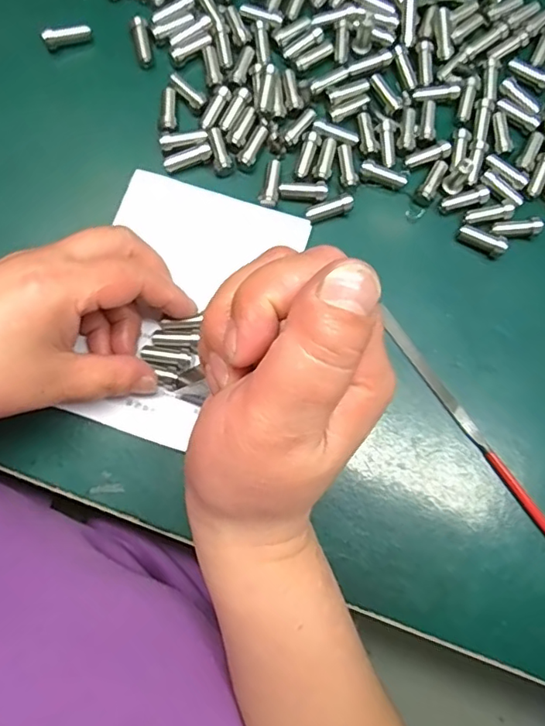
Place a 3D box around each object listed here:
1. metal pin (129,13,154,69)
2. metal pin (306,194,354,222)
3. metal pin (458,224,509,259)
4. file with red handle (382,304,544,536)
[{"bbox_3d":[-0.076,-0.188,0.324,0.010,0.007,0.029,-13,80,-2],"label":"metal pin"},{"bbox_3d":[0.032,-0.087,0.309,0.027,0.008,0.009,-20,80,-4],"label":"metal pin"},{"bbox_3d":[0.119,-0.069,0.311,0.027,0.008,0.011,25,81,4],"label":"metal pin"},{"bbox_3d":[0.105,0.034,0.293,0.008,0.007,0.152,-35,82,-6],"label":"file with red handle"}]

